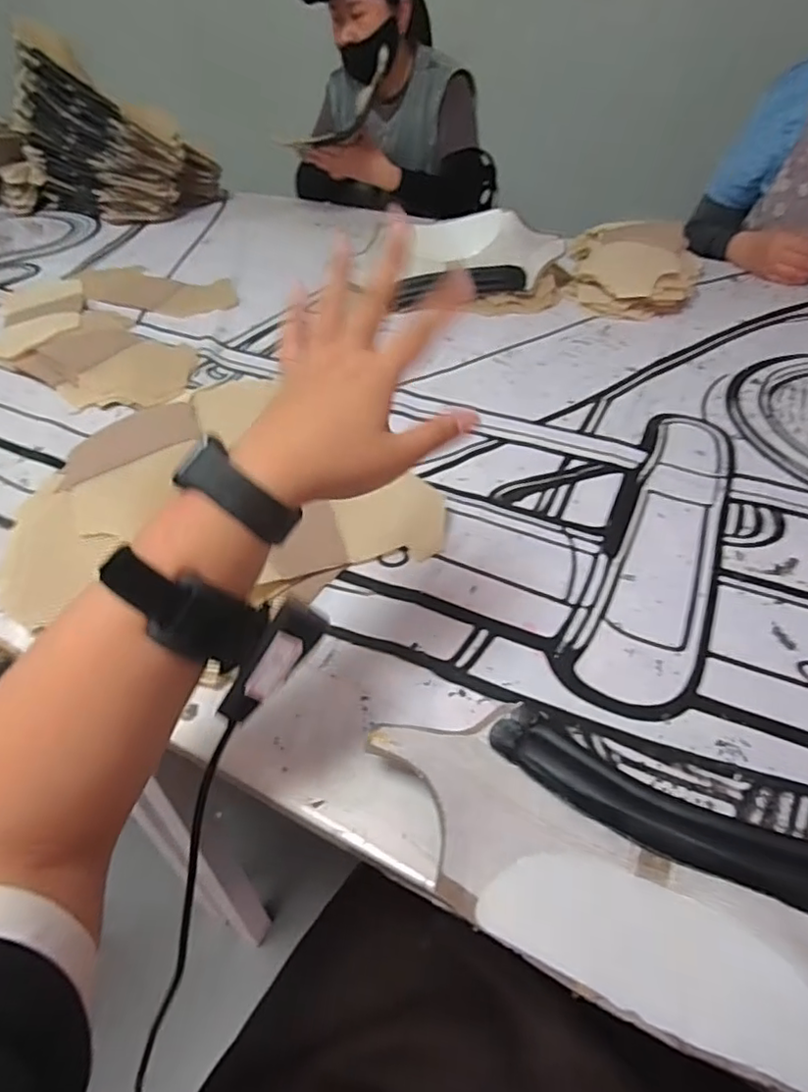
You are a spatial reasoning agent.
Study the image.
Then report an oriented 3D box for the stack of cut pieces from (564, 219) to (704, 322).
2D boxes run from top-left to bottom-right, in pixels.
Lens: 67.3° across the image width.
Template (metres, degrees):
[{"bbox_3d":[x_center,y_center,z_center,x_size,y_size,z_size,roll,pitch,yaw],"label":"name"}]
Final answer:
[{"bbox_3d":[0.379,-0.471,1.012,0.216,0.074,0.268,16,46,17],"label":"stack of cut pieces"}]

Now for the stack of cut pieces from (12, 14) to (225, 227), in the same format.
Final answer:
[{"bbox_3d":[-0.648,-0.915,1.331,0.379,0.287,0.254,13,46,14],"label":"stack of cut pieces"}]

